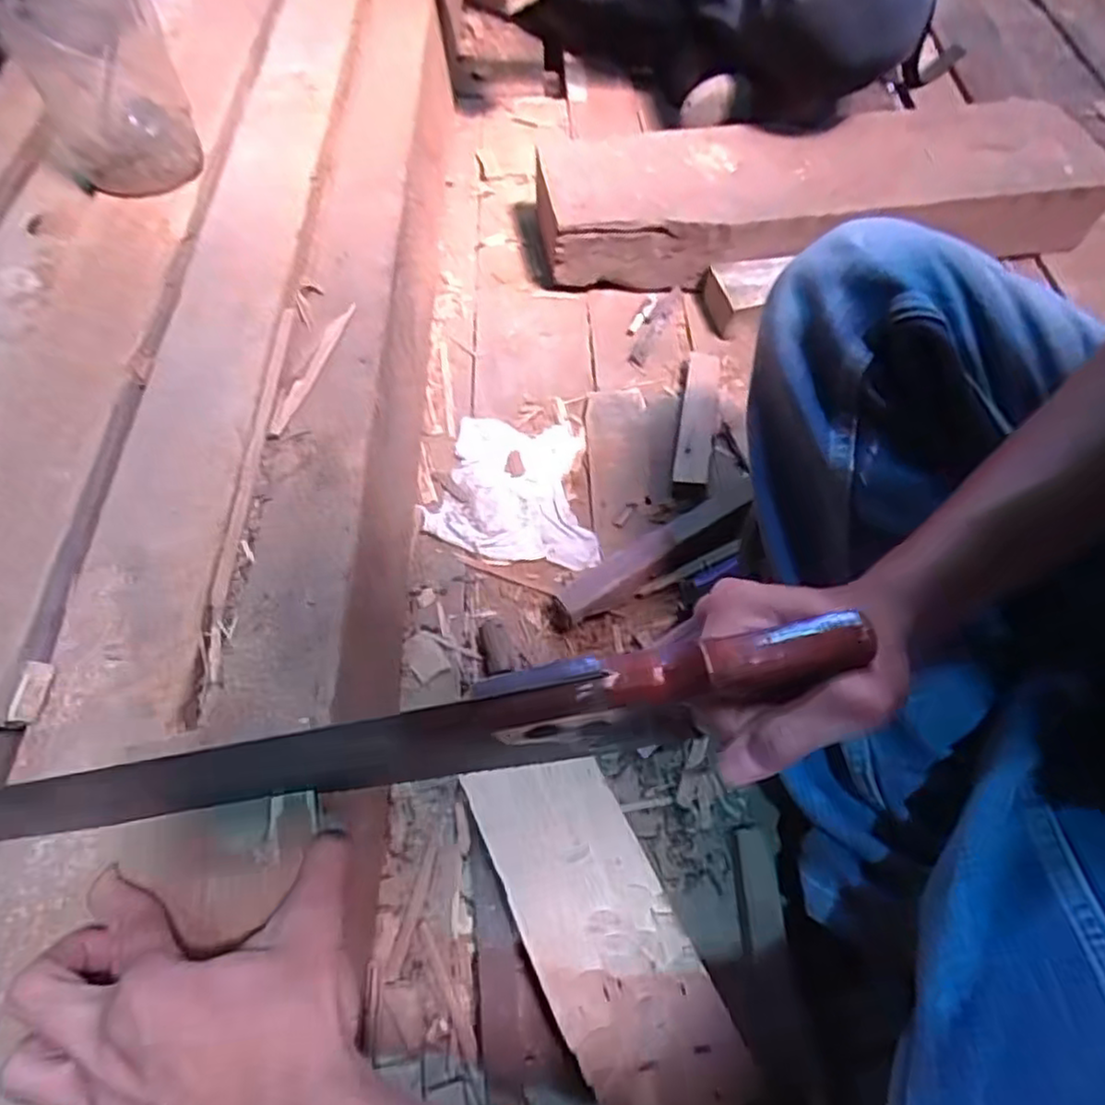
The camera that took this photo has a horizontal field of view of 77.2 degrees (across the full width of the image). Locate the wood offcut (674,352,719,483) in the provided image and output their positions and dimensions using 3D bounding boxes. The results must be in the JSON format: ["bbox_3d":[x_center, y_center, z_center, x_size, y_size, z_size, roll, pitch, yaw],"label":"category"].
[{"bbox_3d":[0.126,-0.117,0.599,0.030,0.015,0.148,9,61,7],"label":"wood offcut"}]

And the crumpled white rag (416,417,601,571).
[{"bbox_3d":[-0.028,-0.052,0.566,0.134,0.015,0.123,7,61,5],"label":"crumpled white rag"}]

